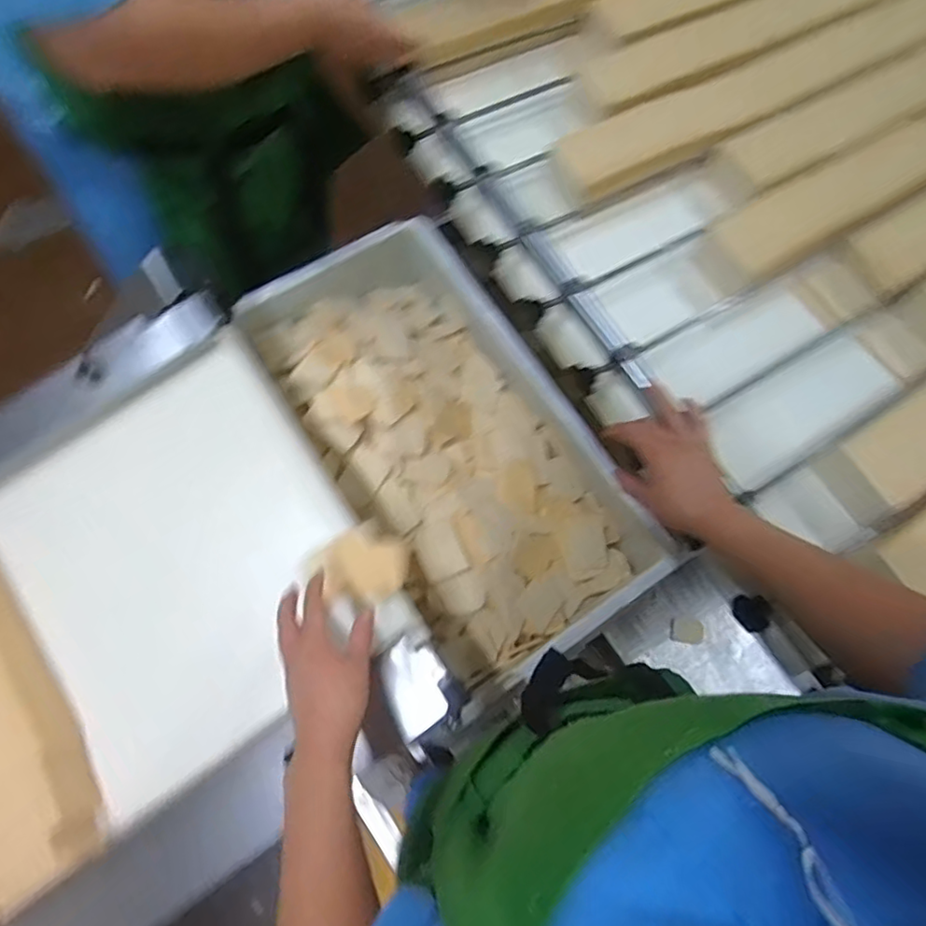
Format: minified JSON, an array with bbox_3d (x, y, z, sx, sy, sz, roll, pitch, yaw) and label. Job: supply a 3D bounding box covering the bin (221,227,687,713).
[{"bbox_3d":[-0.040,-0.025,0.904,0.335,0.149,0.660,-31,74,-14],"label":"bin"}]

